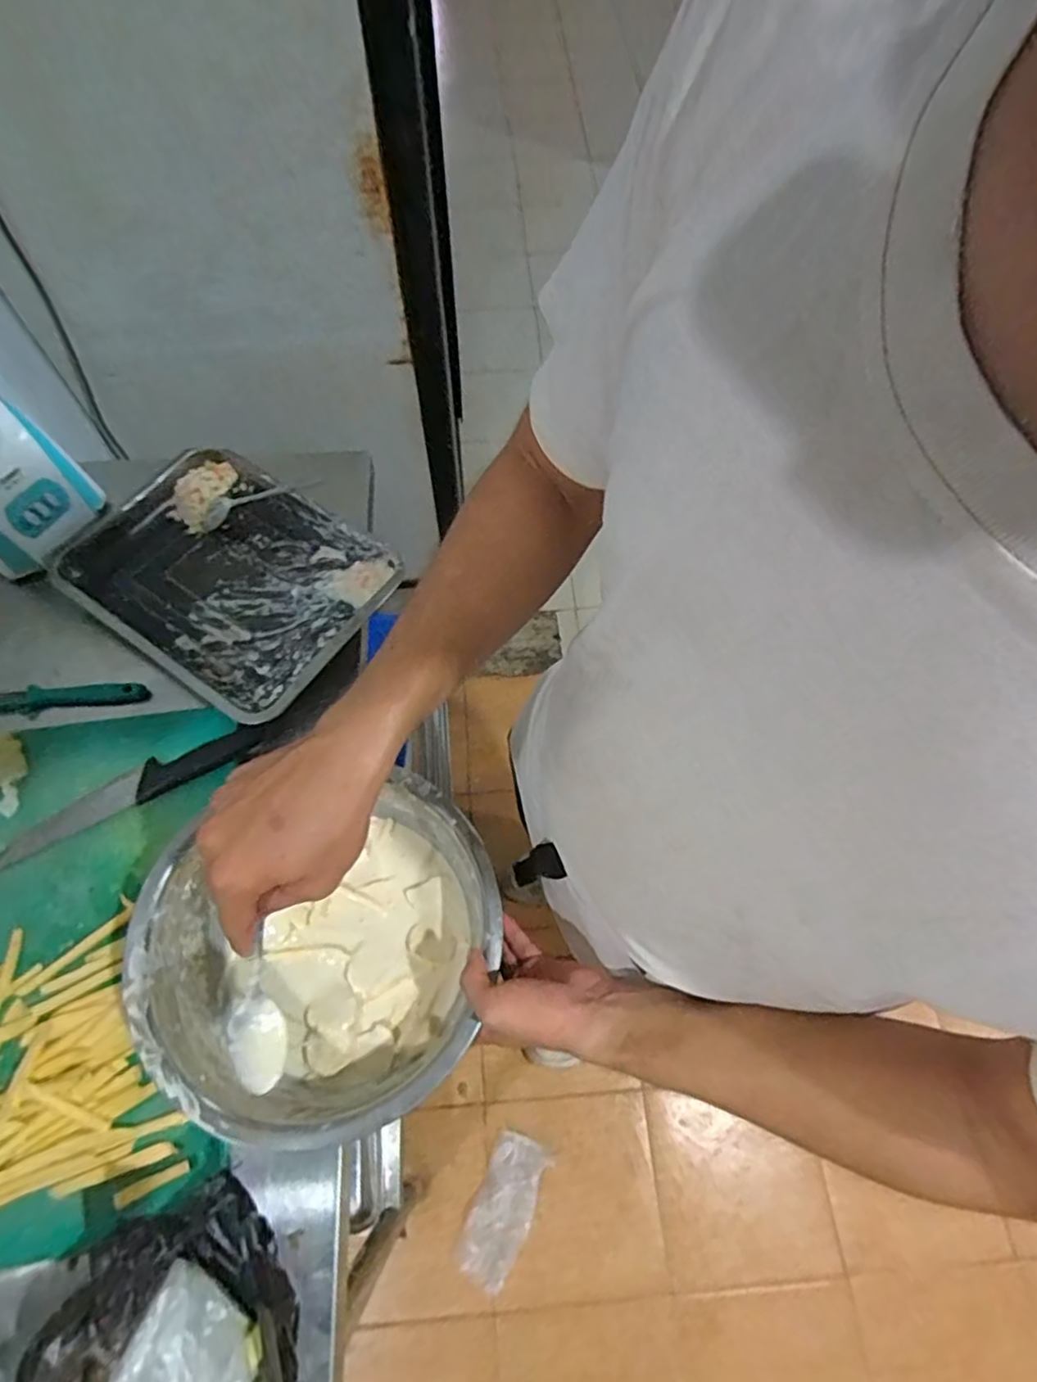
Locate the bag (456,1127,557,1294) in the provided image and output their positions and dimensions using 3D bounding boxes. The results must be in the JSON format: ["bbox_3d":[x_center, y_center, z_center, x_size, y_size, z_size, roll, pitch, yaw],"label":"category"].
[{"bbox_3d":[-0.026,0.892,1.131,0.104,0.042,0.220,23,65,10],"label":"bag"}]

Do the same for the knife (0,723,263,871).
[{"bbox_3d":[-0.375,0.094,0.634,0.256,0.013,0.039,-27,67,-14],"label":"knife"}]

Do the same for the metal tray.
[{"bbox_3d":[-0.331,-0.132,0.753,0.338,0.044,0.249,32,67,14],"label":"metal tray"}]

